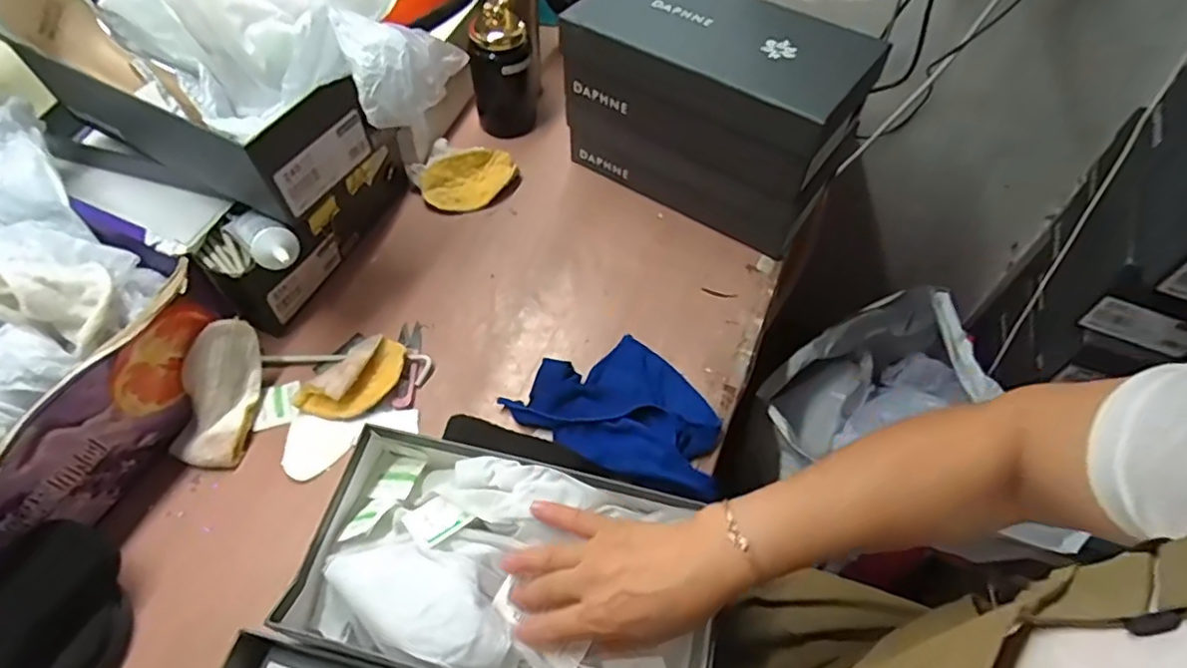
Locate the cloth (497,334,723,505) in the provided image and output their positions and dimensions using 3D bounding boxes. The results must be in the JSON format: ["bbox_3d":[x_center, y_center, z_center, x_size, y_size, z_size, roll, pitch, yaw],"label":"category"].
[{"bbox_3d":[0.038,0.069,0.594,0.202,0.040,0.142,31,61,18],"label":"cloth"}]

